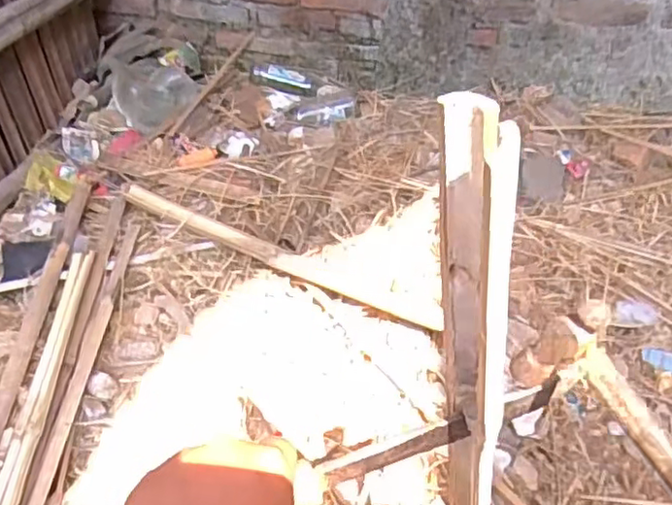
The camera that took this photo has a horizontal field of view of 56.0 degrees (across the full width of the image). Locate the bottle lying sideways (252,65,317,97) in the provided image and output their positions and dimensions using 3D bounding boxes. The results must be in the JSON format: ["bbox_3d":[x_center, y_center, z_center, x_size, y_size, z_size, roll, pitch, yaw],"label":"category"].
[{"bbox_3d":[-0.142,-0.476,1.741,0.184,0.048,0.045,16,43,17],"label":"bottle lying sideways"}]

